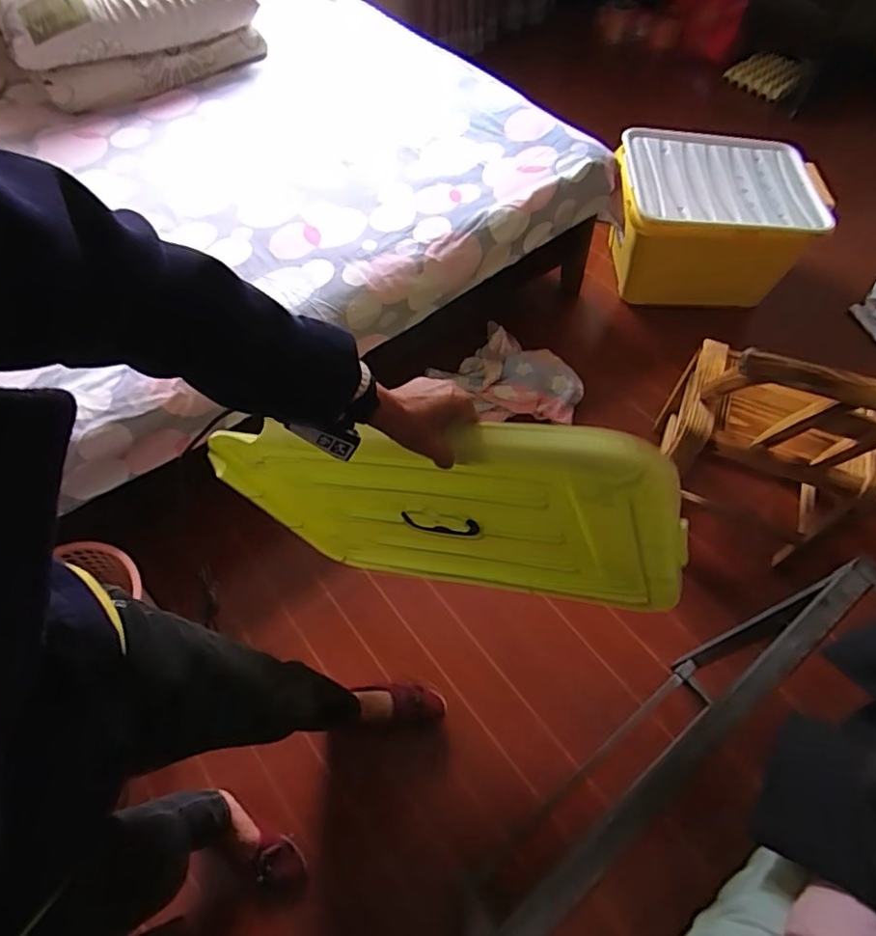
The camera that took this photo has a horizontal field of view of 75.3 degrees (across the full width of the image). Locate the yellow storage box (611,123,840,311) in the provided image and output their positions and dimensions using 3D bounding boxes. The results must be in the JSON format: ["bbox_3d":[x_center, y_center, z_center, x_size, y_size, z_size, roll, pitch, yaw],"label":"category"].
[{"bbox_3d":[0.756,-0.700,1.650,0.513,0.319,0.393,0,59,-1],"label":"yellow storage box"}]

